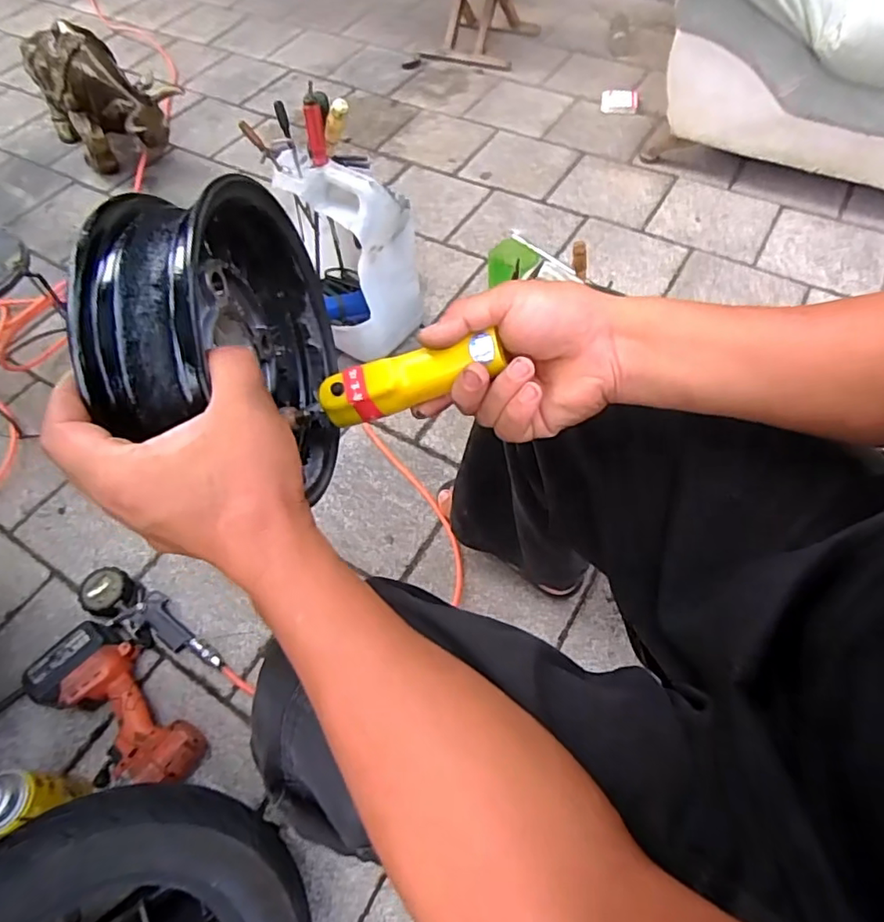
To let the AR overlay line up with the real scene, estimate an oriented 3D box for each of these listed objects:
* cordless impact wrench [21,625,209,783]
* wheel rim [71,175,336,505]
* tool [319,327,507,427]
[{"bbox_3d":[-0.424,0.331,0.740,0.241,0.069,0.121,38,66,22],"label":"cordless impact wrench"},{"bbox_3d":[-0.142,-0.076,0.400,0.099,0.184,0.193,-3,58,0],"label":"wheel rim"},{"bbox_3d":[-0.023,-0.061,0.416,0.136,0.038,0.026,-18,57,13],"label":"tool"}]

